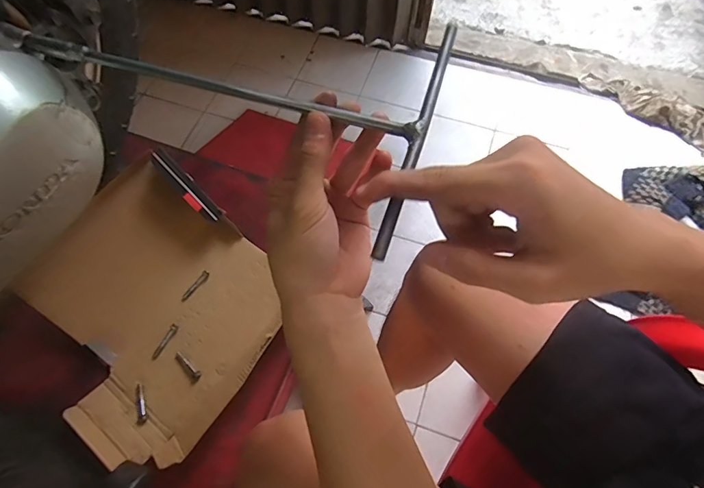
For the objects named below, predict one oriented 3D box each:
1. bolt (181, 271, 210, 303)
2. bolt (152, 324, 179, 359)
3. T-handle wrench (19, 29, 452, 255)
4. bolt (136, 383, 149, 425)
[{"bbox_3d":[-0.192,0.051,0.539,0.009,0.009,0.045,36,71,16],"label":"bolt"},{"bbox_3d":[-0.215,0.112,0.509,0.009,0.005,0.043,26,68,12],"label":"bolt"},{"bbox_3d":[-0.080,-0.114,0.285,0.285,0.012,0.162,22,67,11],"label":"T-handle wrench"},{"bbox_3d":[-0.230,0.174,0.483,0.010,0.006,0.042,-19,67,-8],"label":"bolt"}]

